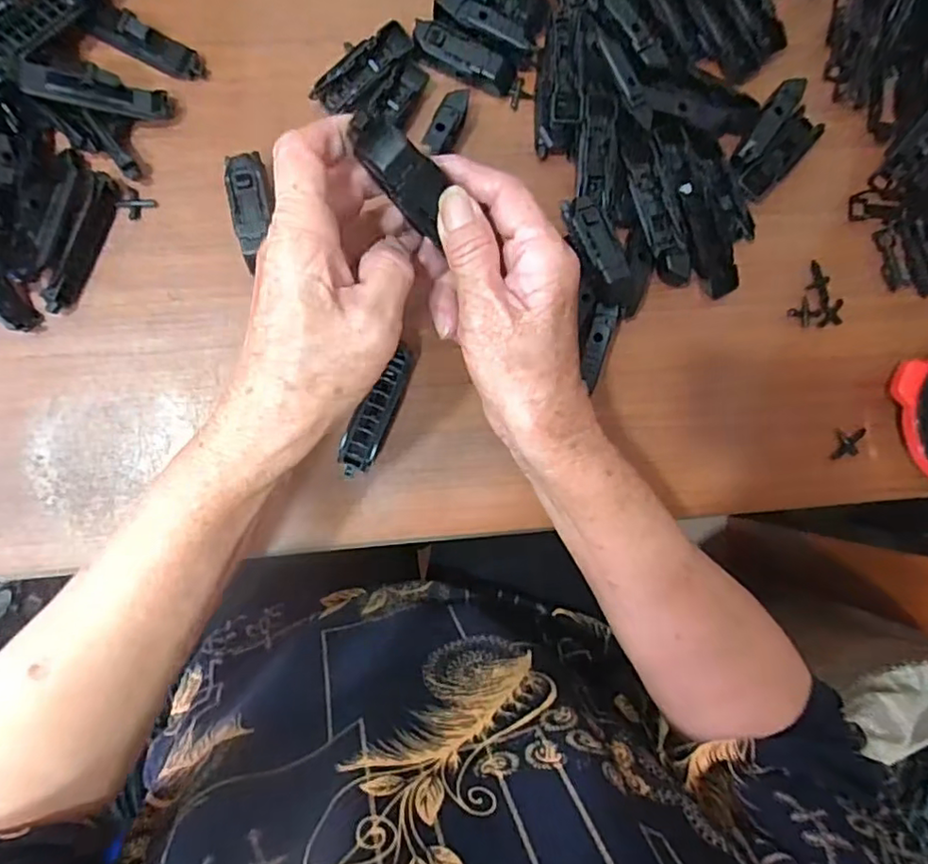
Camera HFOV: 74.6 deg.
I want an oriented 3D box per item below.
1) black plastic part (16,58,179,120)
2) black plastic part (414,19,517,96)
[{"bbox_3d":[-0.202,-0.190,0.338,0.074,0.023,0.017,-1,90,-29],"label":"black plastic part"},{"bbox_3d":[0.000,-0.227,0.370,0.065,0.015,0.023,22,88,-5],"label":"black plastic part"}]

